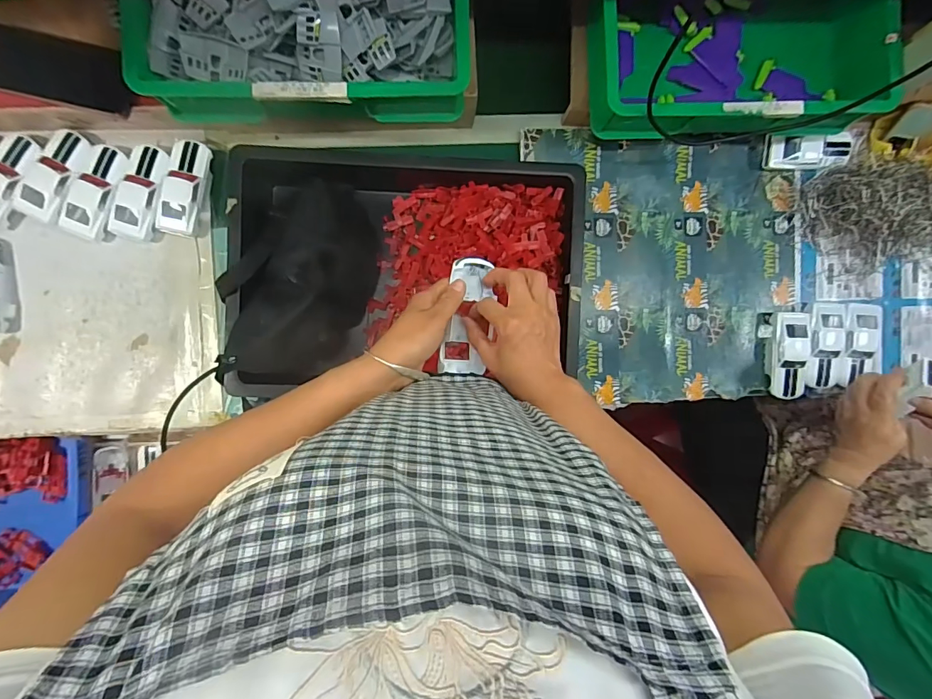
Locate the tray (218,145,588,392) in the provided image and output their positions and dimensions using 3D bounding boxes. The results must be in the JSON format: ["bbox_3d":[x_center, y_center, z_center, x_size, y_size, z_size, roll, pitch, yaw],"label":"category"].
[{"bbox_3d":[-0.079,-0.097,0.599,0.452,0.105,0.320,2,91,-3],"label":"tray"}]

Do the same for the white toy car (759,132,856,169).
[{"bbox_3d":[0.509,-0.294,0.651,0.136,0.032,0.048,-3,91,-3],"label":"white toy car"}]

